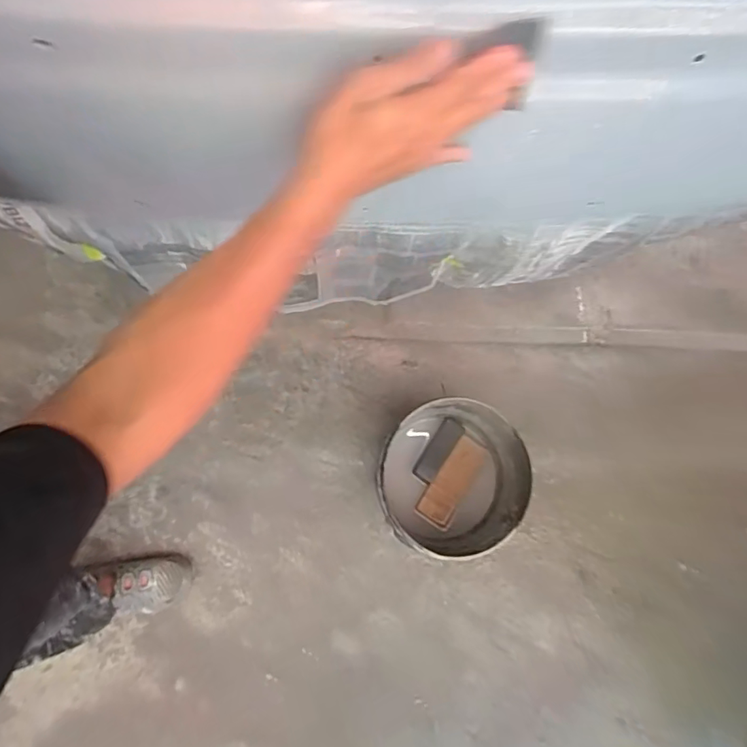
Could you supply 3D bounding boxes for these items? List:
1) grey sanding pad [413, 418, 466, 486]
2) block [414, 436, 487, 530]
[{"bbox_3d":[0.153,0.181,1.207,0.056,0.031,0.158,34,75,5],"label":"grey sanding pad"},{"bbox_3d":[0.186,0.253,1.214,0.083,0.035,0.216,32,75,5],"label":"block"}]

